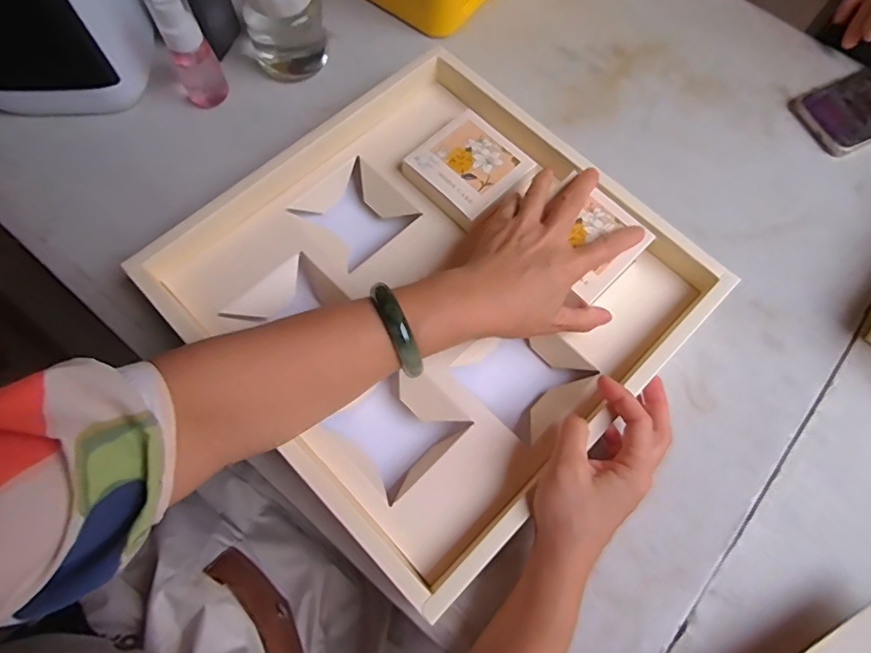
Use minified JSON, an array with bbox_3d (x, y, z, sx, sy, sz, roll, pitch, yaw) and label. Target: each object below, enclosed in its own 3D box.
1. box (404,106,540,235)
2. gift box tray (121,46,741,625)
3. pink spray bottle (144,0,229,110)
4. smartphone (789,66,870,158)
[{"bbox_3d":[0.031,-0.141,0.471,0.088,0.023,0.088,-39,76,-14],"label":"box"},{"bbox_3d":[0.000,-0.034,0.435,0.348,0.080,0.341,-41,75,-15],"label":"gift box tray"},{"bbox_3d":[-0.233,-0.262,0.489,0.041,0.117,0.031,-26,72,-10],"label":"pink spray bottle"},{"bbox_3d":[0.470,-0.241,0.553,0.182,0.010,0.078,-23,71,-10],"label":"smartphone"}]

